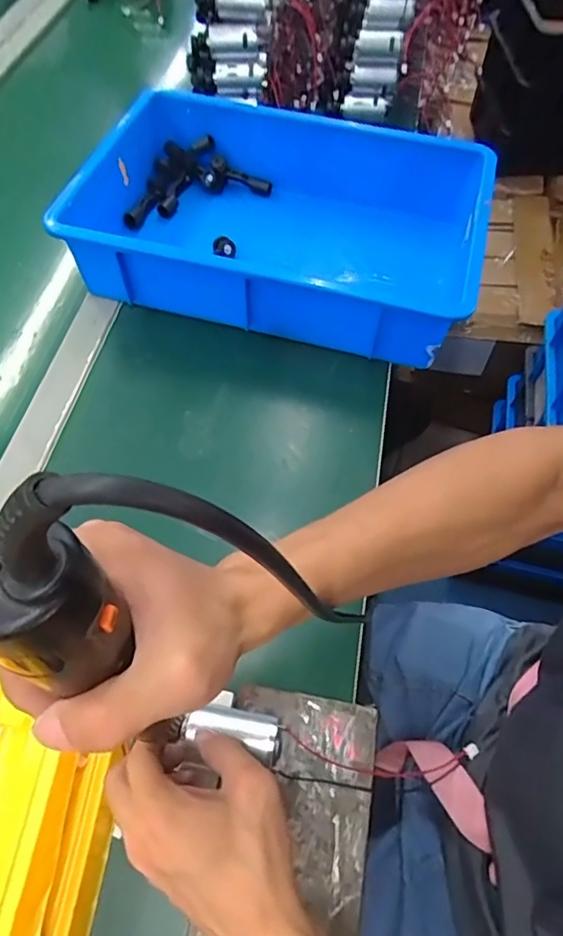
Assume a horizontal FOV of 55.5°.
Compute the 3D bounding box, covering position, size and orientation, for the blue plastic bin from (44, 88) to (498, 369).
[{"bbox_3d":[0.000,-0.260,0.595,0.404,0.121,0.271,13,61,7],"label":"blue plastic bin"}]

